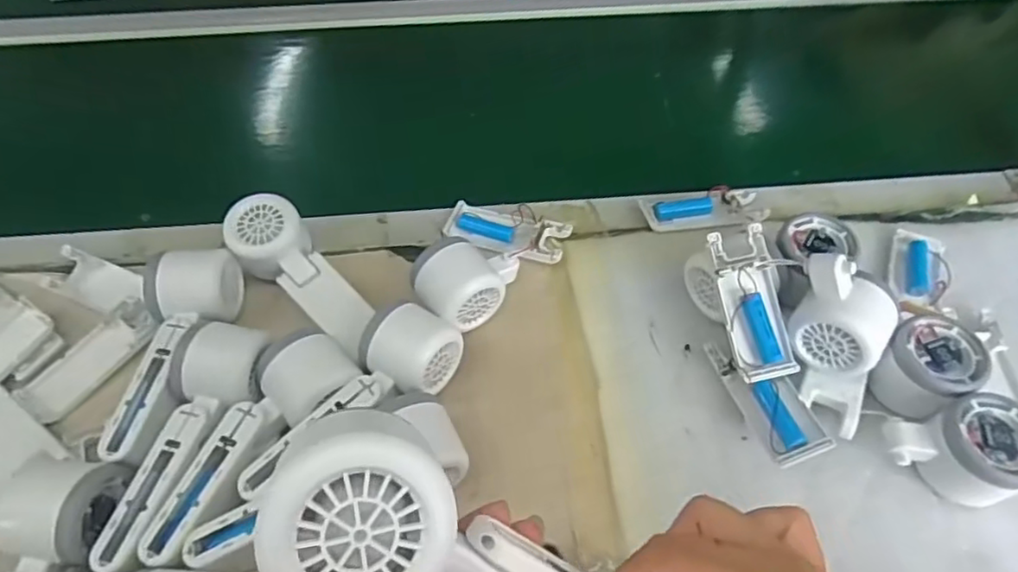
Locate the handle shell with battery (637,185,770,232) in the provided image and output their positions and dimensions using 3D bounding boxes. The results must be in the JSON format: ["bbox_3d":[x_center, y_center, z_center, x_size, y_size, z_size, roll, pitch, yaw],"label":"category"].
[{"bbox_3d":[0.168,-0.066,0.526,0.100,0.018,0.047,-5,55,-3],"label":"handle shell with battery"}]

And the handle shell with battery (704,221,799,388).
[{"bbox_3d":[0.170,0.012,0.423,0.039,0.019,0.104,-11,84,-7],"label":"handle shell with battery"}]

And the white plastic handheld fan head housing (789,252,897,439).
[{"bbox_3d":[0.225,0.036,0.409,0.056,0.119,0.045,-5,11,-3],"label":"white plastic handheld fan head housing"}]

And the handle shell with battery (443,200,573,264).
[{"bbox_3d":[-0.003,-0.045,0.516,0.103,0.020,0.048,15,57,11],"label":"handle shell with battery"}]

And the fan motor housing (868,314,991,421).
[{"bbox_3d":[0.282,0.058,0.418,0.064,0.051,0.057,-20,58,-13],"label":"fan motor housing"}]

